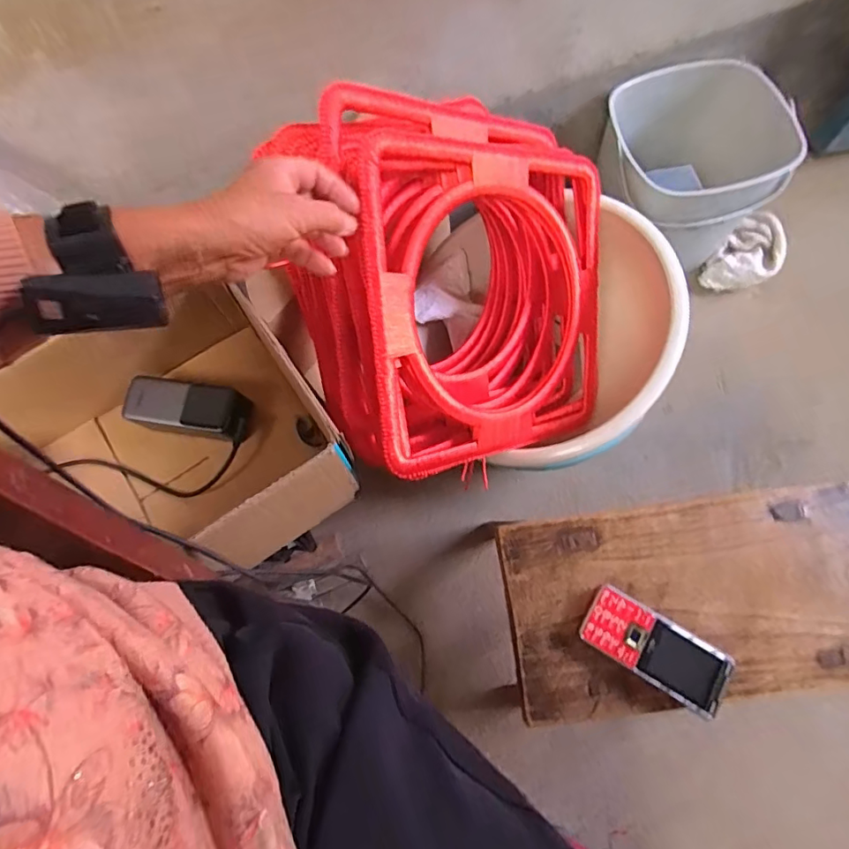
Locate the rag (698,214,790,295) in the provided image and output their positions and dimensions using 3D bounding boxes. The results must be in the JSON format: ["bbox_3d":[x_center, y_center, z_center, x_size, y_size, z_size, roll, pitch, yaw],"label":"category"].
[{"bbox_3d":[0.591,-0.302,0.928,0.183,0.052,0.101,-43,75,-13],"label":"rag"}]

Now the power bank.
[{"bbox_3d":[-0.276,-0.015,0.600,0.142,0.053,0.059,10,71,5],"label":"power bank"}]

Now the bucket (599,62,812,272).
[{"bbox_3d":[0.410,-0.418,0.846,0.275,0.224,0.275,1,75,-2],"label":"bucket"}]

